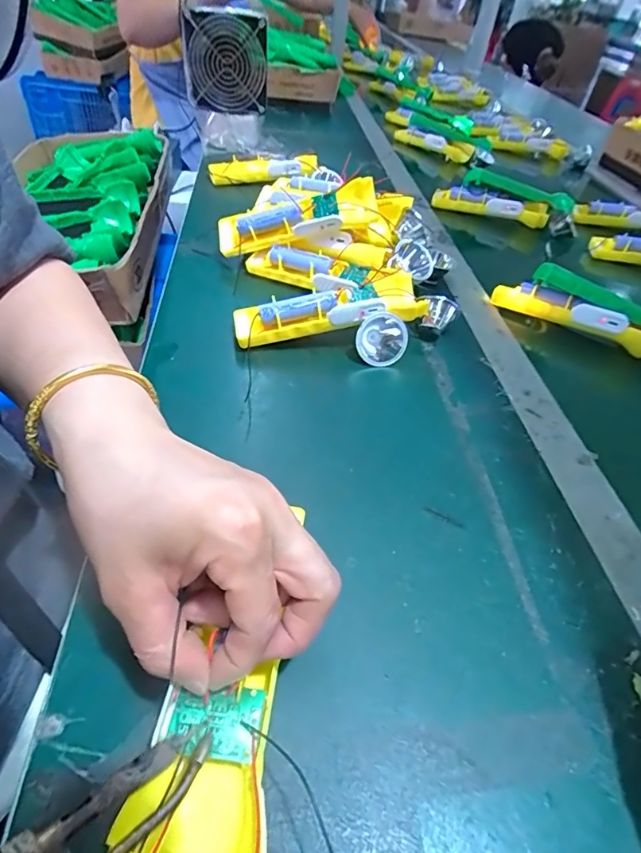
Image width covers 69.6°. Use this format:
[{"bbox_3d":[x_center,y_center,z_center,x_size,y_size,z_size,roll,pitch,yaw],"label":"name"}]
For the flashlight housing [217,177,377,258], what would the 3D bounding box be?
[{"bbox_3d":[-0.023,-0.211,0.470,0.163,0.034,0.048,-15,47,-1],"label":"flashlight housing"}]

